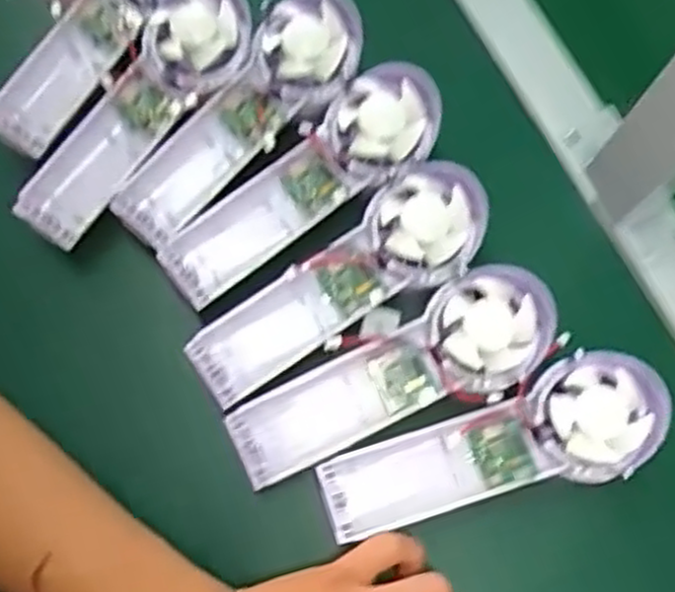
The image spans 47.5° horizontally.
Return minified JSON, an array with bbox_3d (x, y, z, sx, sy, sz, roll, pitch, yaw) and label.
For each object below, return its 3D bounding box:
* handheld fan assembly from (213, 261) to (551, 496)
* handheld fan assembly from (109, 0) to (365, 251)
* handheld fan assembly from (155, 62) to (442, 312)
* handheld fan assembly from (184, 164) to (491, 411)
[{"bbox_3d":[0.033,0.043,0.400,0.181,0.028,0.057,-28,76,-9],"label":"handheld fan assembly"},{"bbox_3d":[-0.053,-0.104,0.438,0.056,0.034,0.178,40,77,10],"label":"handheld fan assembly"},{"bbox_3d":[-0.017,-0.064,0.429,0.179,0.029,0.055,-37,78,-11],"label":"handheld fan assembly"},{"bbox_3d":[0.003,-0.009,0.416,0.179,0.022,0.057,-32,77,-10],"label":"handheld fan assembly"}]

